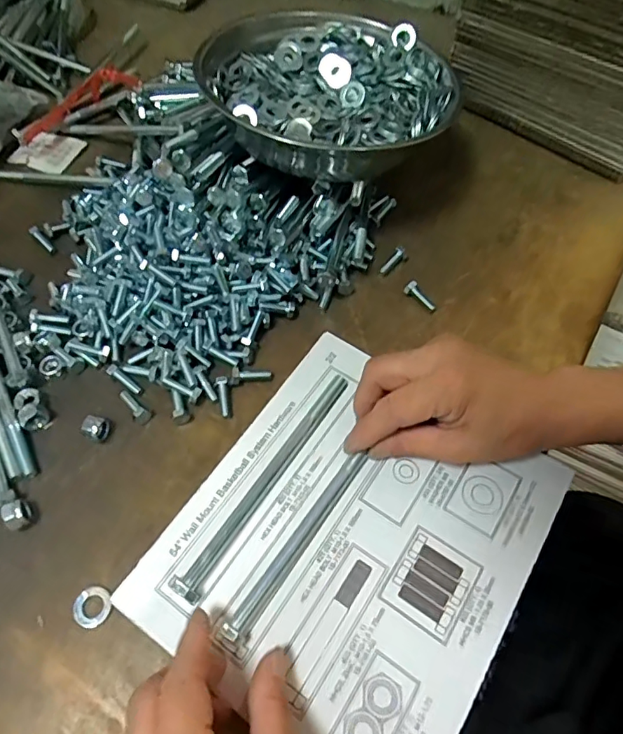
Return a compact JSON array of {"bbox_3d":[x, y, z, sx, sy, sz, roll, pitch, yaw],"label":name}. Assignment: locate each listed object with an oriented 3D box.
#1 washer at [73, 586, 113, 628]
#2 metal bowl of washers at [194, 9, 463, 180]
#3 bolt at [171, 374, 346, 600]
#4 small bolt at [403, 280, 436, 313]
[{"bbox_3d":[-0.136,0.148,0.316,0.023,0.004,0.022,23,62,14],"label":"washer"},{"bbox_3d":[0.019,-0.241,0.437,0.202,0.059,0.188,0,60,0],"label":"metal bowl of washers"},{"bbox_3d":[-0.028,0.067,0.323,0.017,0.011,0.169,29,64,17],"label":"bolt"},{"bbox_3d":[0.091,-0.059,0.428,0.009,0.013,0.031,-36,65,-19],"label":"small bolt"}]

